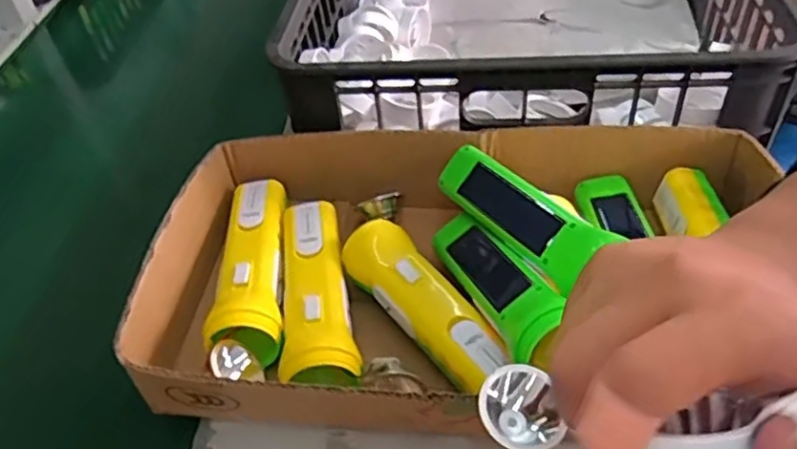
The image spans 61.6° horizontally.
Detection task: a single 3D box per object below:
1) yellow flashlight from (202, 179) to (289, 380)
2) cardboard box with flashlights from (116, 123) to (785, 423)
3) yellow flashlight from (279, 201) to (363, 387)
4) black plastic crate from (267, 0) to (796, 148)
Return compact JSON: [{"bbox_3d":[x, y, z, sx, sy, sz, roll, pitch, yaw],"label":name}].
[{"bbox_3d":[-0.108,0.031,0.485,0.051,0.041,0.181,-8,45,-1],"label":"yellow flashlight"},{"bbox_3d":[0.042,0.023,0.468,0.407,0.080,0.242,1,46,8],"label":"cardboard box with flashlights"},{"bbox_3d":[-0.060,0.049,0.475,0.047,0.052,0.161,-11,45,-4],"label":"yellow flashlight"},{"bbox_3d":[0.124,-0.278,0.726,0.387,0.142,0.617,0,46,7],"label":"black plastic crate"}]

